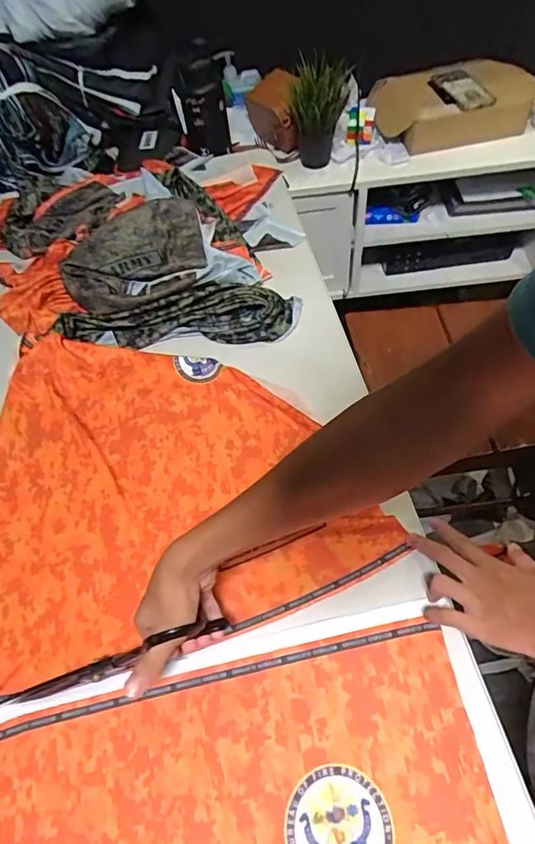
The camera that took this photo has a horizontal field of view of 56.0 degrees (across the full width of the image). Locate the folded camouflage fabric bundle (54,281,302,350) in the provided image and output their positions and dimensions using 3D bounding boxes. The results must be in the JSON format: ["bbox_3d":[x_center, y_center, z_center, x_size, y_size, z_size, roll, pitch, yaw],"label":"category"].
[{"bbox_3d":[-0.129,-0.156,0.745,0.344,0.050,0.081,-3,57,3],"label":"folded camouflage fabric bundle"}]

